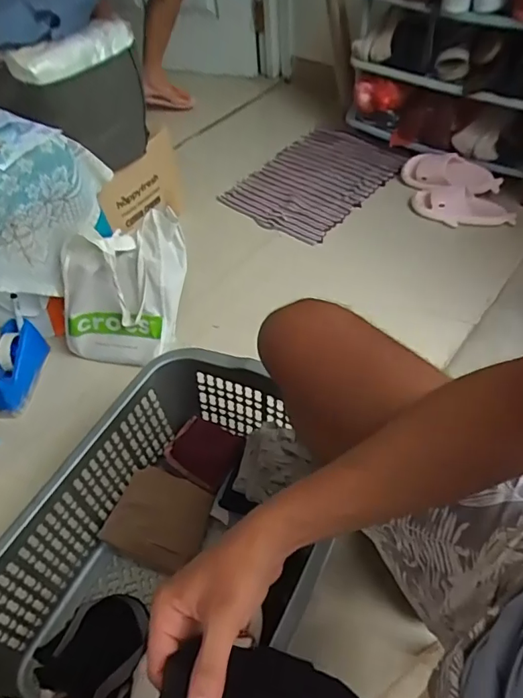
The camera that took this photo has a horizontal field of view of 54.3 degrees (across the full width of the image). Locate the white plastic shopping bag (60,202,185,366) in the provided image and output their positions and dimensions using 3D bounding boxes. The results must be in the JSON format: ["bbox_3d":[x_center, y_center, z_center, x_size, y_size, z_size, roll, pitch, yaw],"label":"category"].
[{"bbox_3d":[-0.291,-0.118,1.075,0.237,0.338,0.086,6,26,-10],"label":"white plastic shopping bag"}]

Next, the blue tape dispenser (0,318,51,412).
[{"bbox_3d":[-0.531,0.037,1.099,0.069,0.096,0.186,3,50,7],"label":"blue tape dispenser"}]

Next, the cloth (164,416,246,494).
[{"bbox_3d":[-0.107,0.191,0.963,0.125,0.027,0.118,22,55,22],"label":"cloth"}]

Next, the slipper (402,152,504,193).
[{"bbox_3d":[0.532,-0.486,1.430,0.257,0.069,0.120,10,52,13],"label":"slipper"}]

